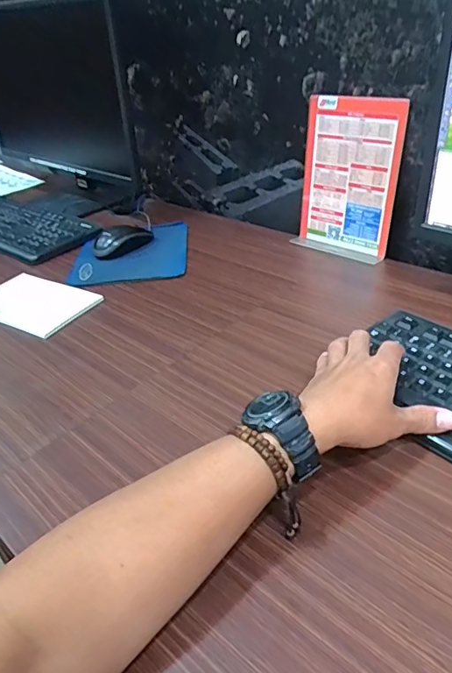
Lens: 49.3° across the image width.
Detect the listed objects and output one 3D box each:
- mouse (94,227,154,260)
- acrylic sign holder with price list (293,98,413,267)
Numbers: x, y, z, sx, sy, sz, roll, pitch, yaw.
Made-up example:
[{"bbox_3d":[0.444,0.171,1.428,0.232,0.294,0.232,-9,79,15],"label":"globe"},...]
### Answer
[{"bbox_3d":[-0.167,-0.154,0.802,0.103,0.040,0.049,-31,41,-31],"label":"mouse"},{"bbox_3d":[0.174,-0.225,0.718,0.149,0.208,0.055,22,44,36],"label":"acrylic sign holder with price list"}]

